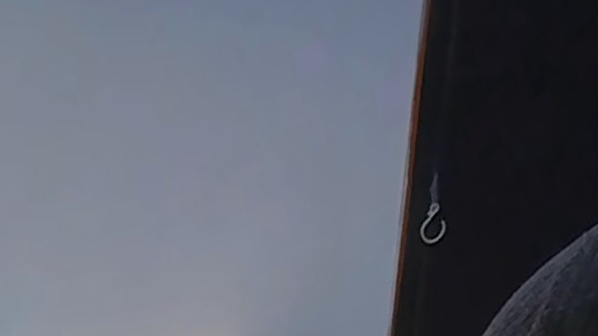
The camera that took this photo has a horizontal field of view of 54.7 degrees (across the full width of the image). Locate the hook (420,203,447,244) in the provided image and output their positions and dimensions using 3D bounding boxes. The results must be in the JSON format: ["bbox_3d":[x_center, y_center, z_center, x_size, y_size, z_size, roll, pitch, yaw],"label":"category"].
[{"bbox_3d":[0.240,0.099,1.024,0.057,0.075,0.009,-7,21,-24],"label":"hook"}]

